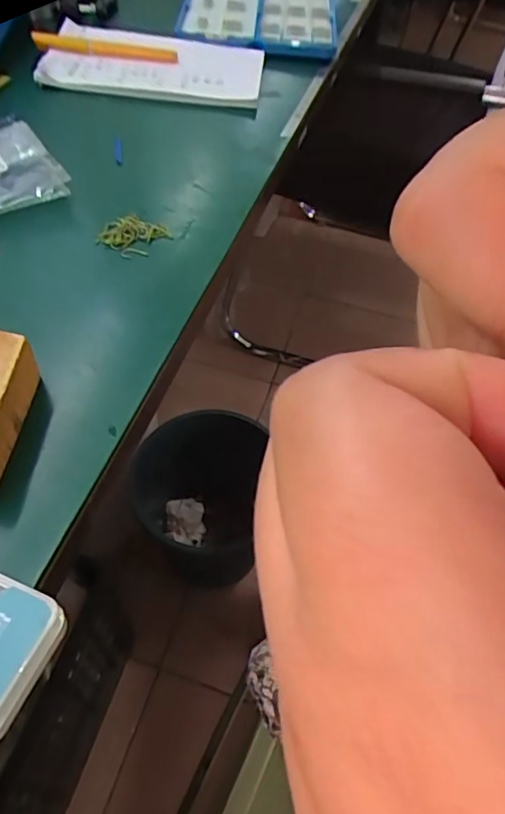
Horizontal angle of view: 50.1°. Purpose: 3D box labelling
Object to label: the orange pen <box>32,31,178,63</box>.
[{"bbox_3d":[-0.155,-0.374,0.565,0.148,0.017,0.014,7,53,0],"label":"orange pen"}]

